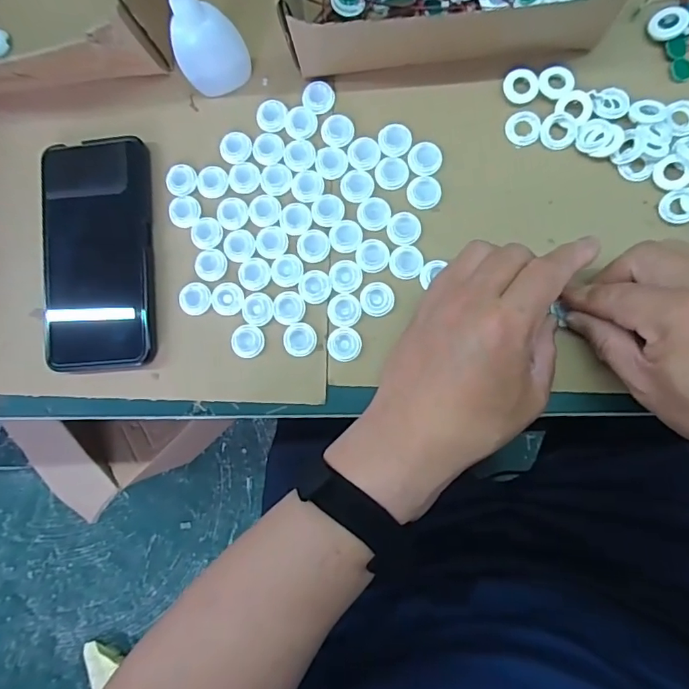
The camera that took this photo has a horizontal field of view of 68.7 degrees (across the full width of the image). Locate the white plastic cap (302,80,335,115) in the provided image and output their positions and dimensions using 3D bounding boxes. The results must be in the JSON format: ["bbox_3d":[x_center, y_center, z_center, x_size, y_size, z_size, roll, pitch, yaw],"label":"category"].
[{"bbox_3d":[-0.019,-0.175,0.356,0.024,0.004,0.022,0,87,6],"label":"white plastic cap"}]

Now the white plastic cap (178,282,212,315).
[{"bbox_3d":[-0.105,-0.032,0.354,0.022,0.004,0.023,0,87,6],"label":"white plastic cap"}]

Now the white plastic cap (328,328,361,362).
[{"bbox_3d":[0.000,0.000,0.343,0.023,0.004,0.022,0,87,6],"label":"white plastic cap"}]

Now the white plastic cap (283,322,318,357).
[{"bbox_3d":[-0.031,-0.003,0.345,0.023,0.004,0.023,0,87,6],"label":"white plastic cap"}]

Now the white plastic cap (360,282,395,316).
[{"bbox_3d":[0.022,-0.031,0.343,0.022,0.004,0.022,0,87,6],"label":"white plastic cap"}]

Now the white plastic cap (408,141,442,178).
[{"bbox_3d":[0.055,-0.128,0.345,0.023,0.004,0.024,0,87,6],"label":"white plastic cap"}]

